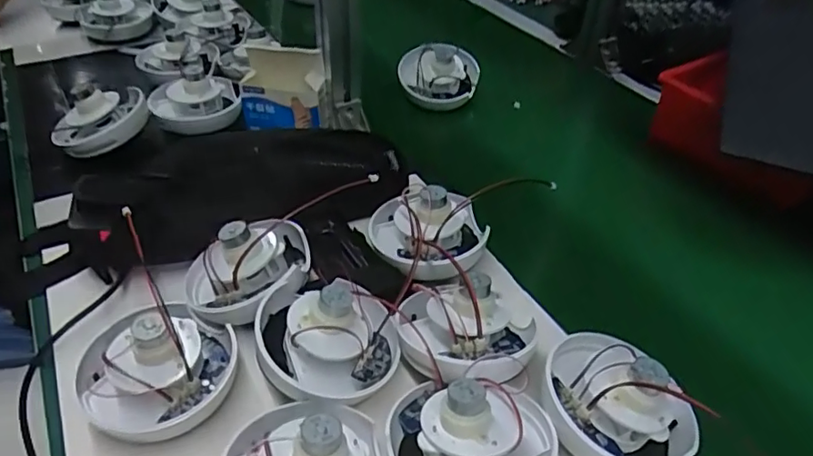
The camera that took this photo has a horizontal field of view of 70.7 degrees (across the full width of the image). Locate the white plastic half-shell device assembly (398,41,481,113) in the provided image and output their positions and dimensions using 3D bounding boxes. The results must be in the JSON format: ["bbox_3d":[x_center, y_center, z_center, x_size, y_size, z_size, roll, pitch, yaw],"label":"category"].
[{"bbox_3d":[0.042,-0.204,0.763,0.104,0.068,0.074,3,40,1],"label":"white plastic half-shell device assembly"}]

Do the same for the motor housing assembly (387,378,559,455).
[{"bbox_3d":[0.041,0.130,0.360,0.107,0.054,0.094,7,40,5],"label":"motor housing assembly"}]

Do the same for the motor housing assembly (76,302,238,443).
[{"bbox_3d":[-0.171,0.096,0.402,0.087,0.062,0.106,30,48,29],"label":"motor housing assembly"}]

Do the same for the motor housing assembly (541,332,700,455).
[{"bbox_3d":[0.144,0.122,0.393,0.107,0.068,0.098,29,47,28],"label":"motor housing assembly"}]

